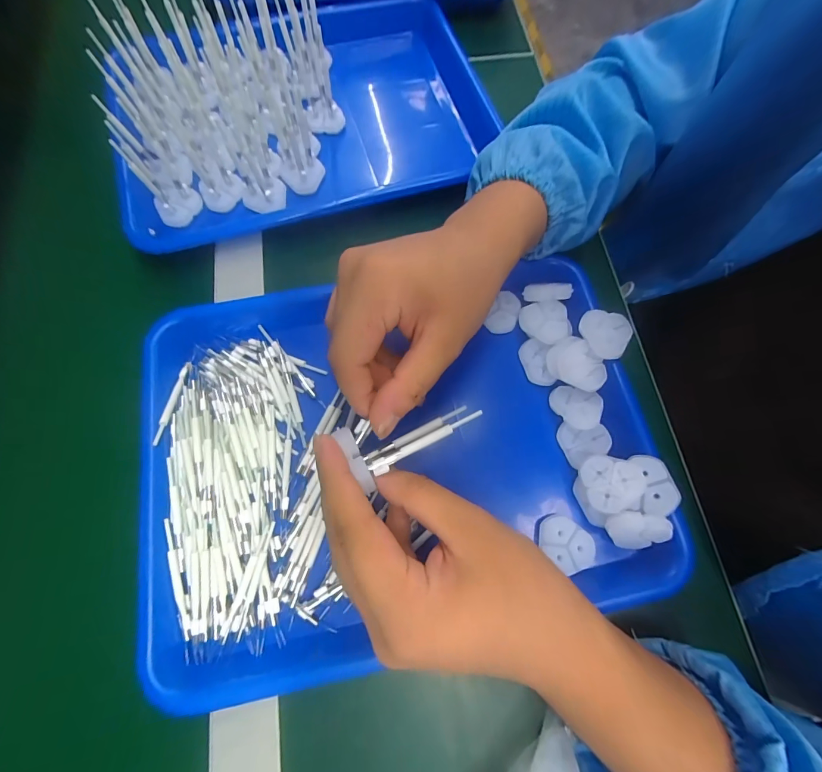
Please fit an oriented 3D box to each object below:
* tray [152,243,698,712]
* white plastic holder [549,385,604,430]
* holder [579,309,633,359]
[{"bbox_3d":[-0.006,0.038,0.263,0.329,0.037,0.241,-10,73,-4],"label":"tray"},{"bbox_3d":[0.119,0.016,0.274,0.035,0.007,0.030,18,73,5],"label":"white plastic holder"},{"bbox_3d":[0.141,-0.037,0.278,0.032,0.021,0.036,-30,75,-10],"label":"holder"}]

